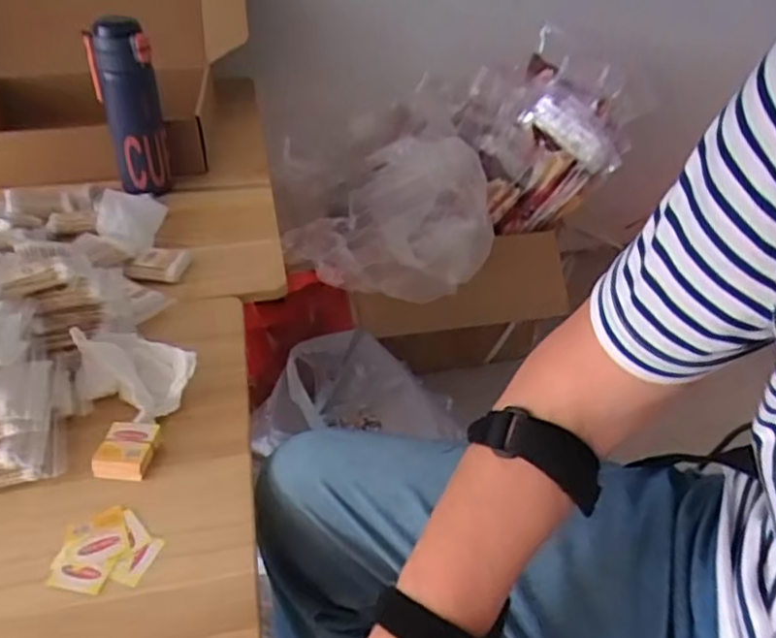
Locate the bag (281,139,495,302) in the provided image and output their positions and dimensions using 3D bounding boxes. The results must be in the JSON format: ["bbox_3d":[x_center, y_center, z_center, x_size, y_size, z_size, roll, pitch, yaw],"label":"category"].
[{"bbox_3d":[0.018,-0.166,1.137,0.369,0.204,0.179,-16,39,-20],"label":"bag"}]

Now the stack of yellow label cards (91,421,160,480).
[{"bbox_3d":[-0.214,0.109,0.556,0.042,0.023,0.045,0,36,0],"label":"stack of yellow label cards"}]

